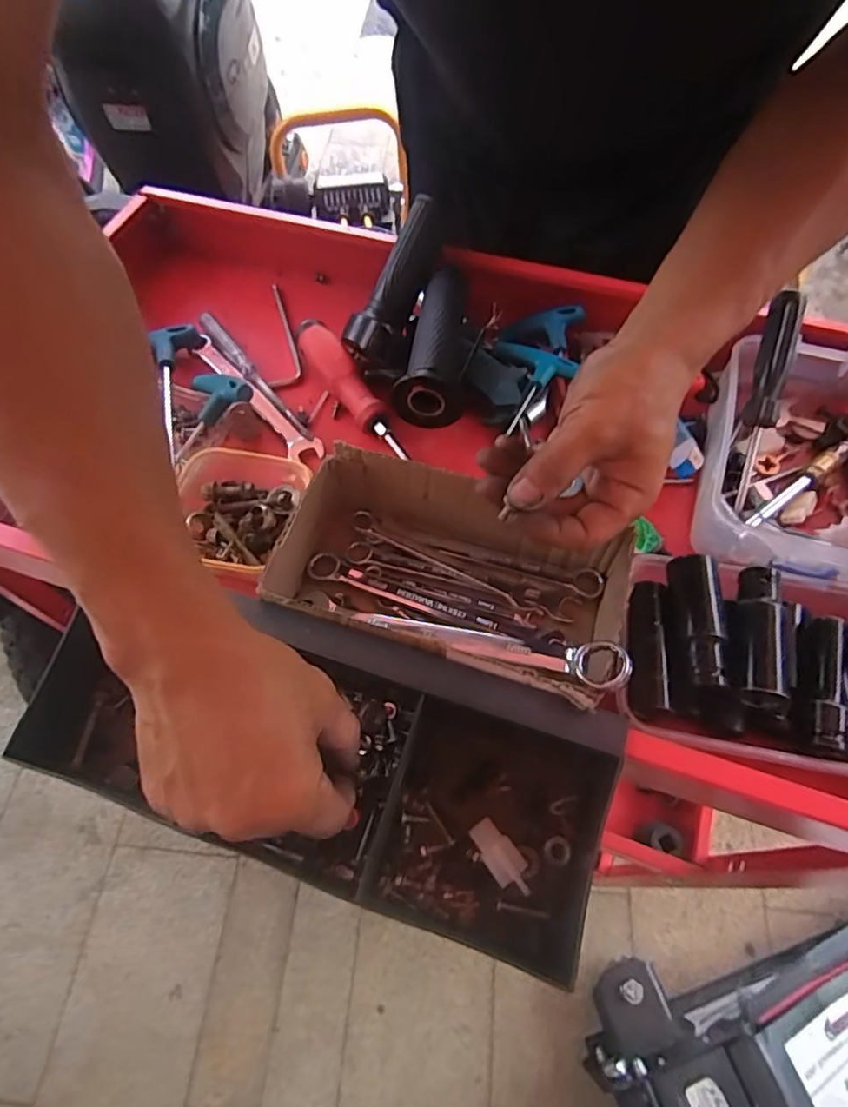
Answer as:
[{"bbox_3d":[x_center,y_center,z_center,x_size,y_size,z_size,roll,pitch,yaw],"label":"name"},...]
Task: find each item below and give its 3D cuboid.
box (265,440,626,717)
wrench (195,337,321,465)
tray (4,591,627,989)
[{"bbox_3d":[0.016,0.016,0.349,0.194,0.063,0.107,17,63,10],"label":"box"},{"bbox_3d":[-0.136,-0.122,0.462,0.025,0.010,0.151,-40,68,-19],"label":"wrench"},{"bbox_3d":[-0.055,0.104,0.308,0.307,0.060,0.134,14,63,6],"label":"tray"}]

